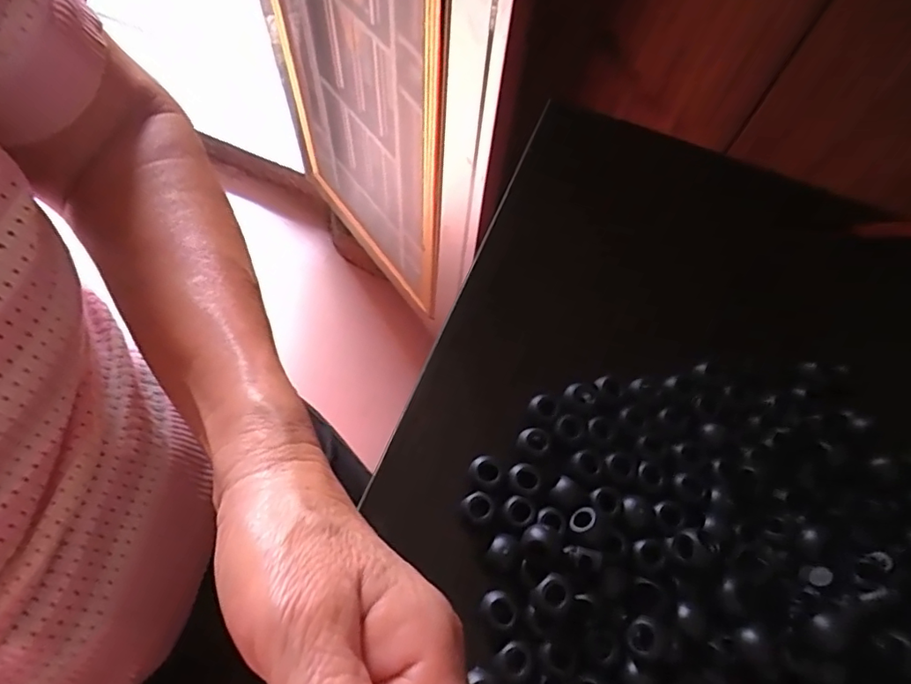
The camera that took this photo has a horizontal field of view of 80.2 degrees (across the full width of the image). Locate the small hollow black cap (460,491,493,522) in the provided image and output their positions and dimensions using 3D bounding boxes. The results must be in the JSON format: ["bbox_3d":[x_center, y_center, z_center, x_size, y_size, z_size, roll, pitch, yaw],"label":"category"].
[{"bbox_3d":[0.009,0.066,0.217,0.011,0.006,0.011,1,64,-1],"label":"small hollow black cap"}]

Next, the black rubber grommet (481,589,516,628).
[{"bbox_3d":[0.016,0.099,0.201,0.013,0.004,0.011,38,68,14],"label":"black rubber grommet"}]

